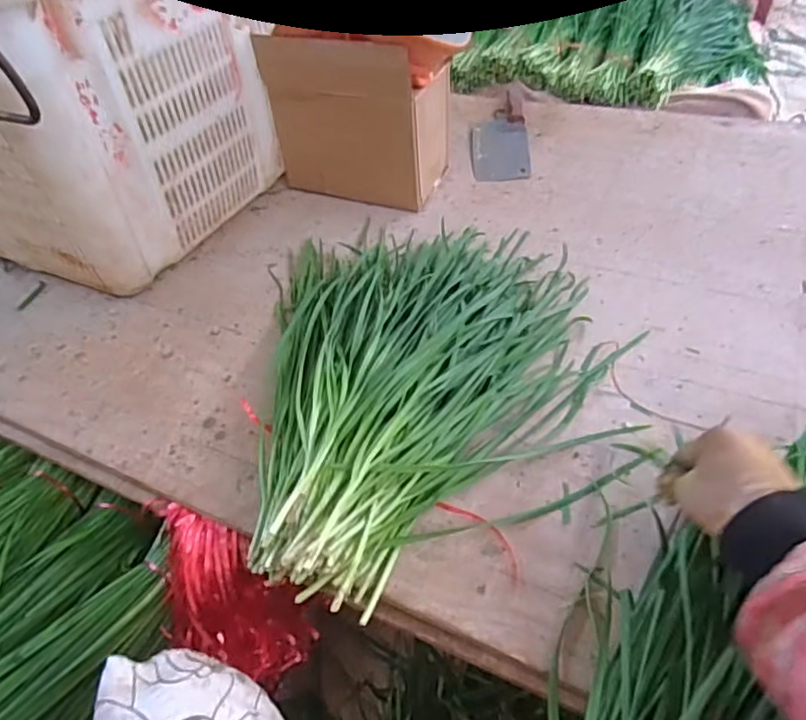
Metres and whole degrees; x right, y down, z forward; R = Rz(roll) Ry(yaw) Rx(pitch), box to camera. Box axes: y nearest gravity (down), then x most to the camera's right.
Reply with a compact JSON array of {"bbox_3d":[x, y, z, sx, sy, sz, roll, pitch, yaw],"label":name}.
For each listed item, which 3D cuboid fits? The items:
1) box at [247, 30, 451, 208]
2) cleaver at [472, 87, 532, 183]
[{"bbox_3d":[-0.059,-0.352,0.828,0.226,0.217,0.134,18,52,22],"label":"box"},{"bbox_3d":[0.159,-0.374,0.955,0.089,0.025,0.259,1,47,8],"label":"cleaver"}]

